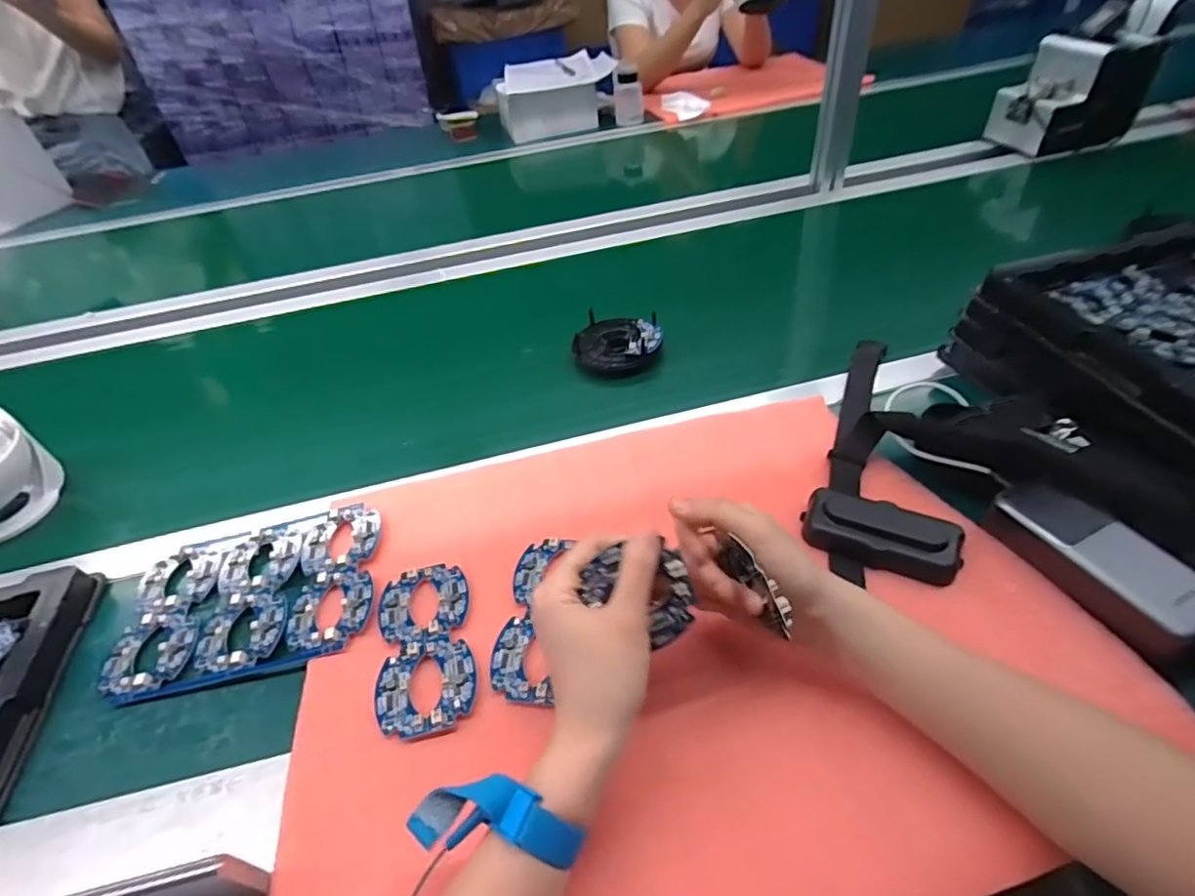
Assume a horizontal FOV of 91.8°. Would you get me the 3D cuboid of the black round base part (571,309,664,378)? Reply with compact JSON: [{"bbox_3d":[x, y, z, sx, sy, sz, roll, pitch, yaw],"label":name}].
[{"bbox_3d":[0.027,-0.128,0.682,0.099,0.030,0.105,-3,44,3],"label":"black round base part"}]

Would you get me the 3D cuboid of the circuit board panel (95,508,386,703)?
[{"bbox_3d":[-0.280,0.118,0.471,0.199,0.009,0.140,-14,45,0],"label":"circuit board panel"}]

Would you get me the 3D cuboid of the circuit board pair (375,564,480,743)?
[{"bbox_3d":[-0.124,0.141,0.418,0.066,0.004,0.129,-13,44,-7],"label":"circuit board pair"}]

